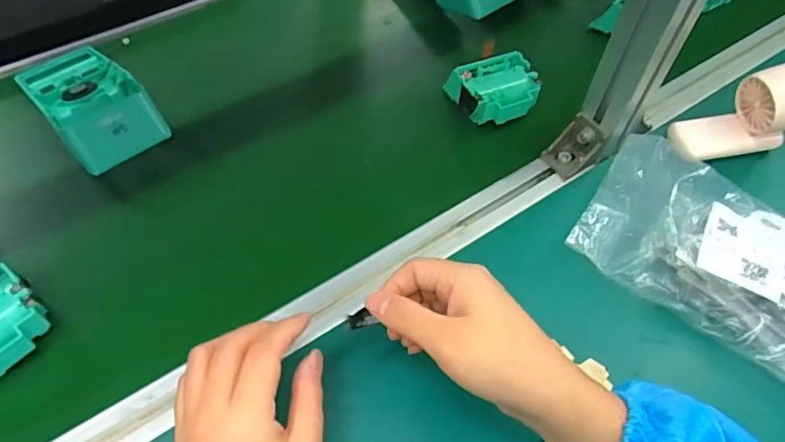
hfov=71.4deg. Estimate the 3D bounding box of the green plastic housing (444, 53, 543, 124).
[{"bbox_3d":[0.102,-0.127,0.541,0.071,0.039,0.070,-20,62,-14],"label":"green plastic housing"}]

